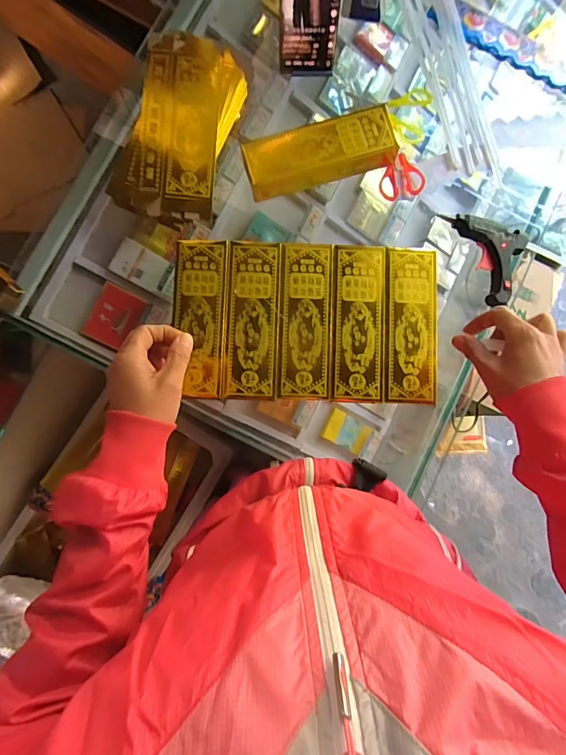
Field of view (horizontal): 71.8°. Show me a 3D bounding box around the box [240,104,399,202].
[{"bbox_3d":[0.049,-0.297,0.522,0.197,0.041,0.070,-17,86,-3],"label":"box"}]

